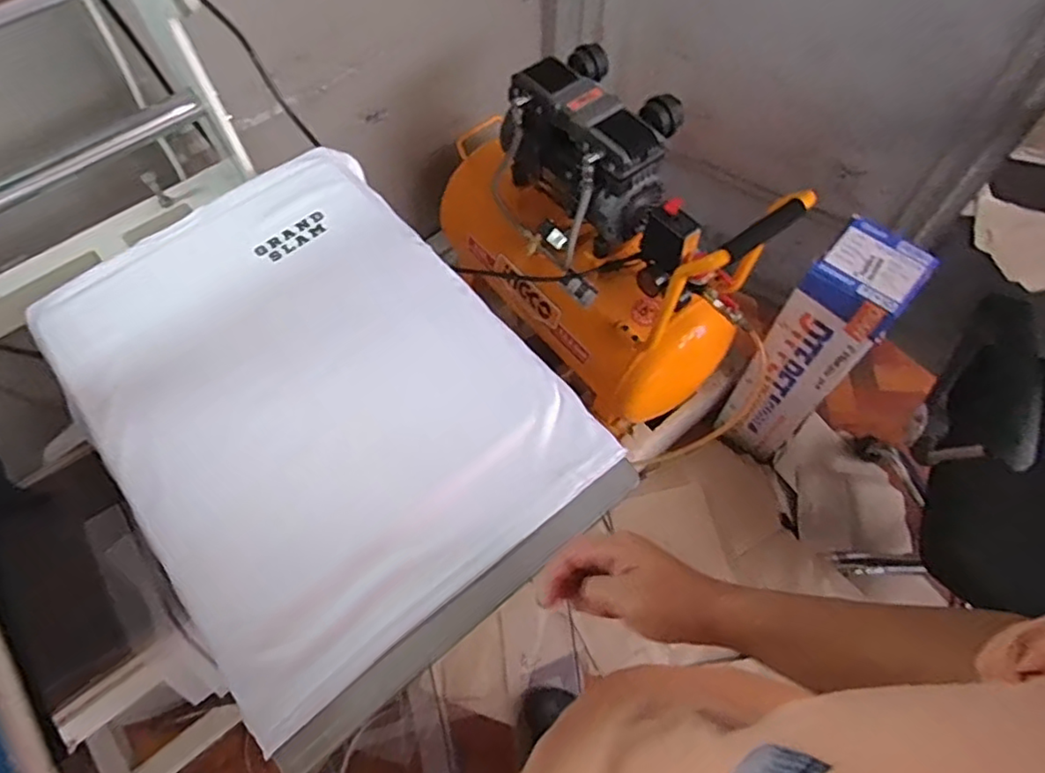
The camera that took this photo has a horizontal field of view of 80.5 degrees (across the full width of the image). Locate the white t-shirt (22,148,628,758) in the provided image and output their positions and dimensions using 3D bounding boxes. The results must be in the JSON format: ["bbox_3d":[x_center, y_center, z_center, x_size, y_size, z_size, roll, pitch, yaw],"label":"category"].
[{"bbox_3d":[-0.226,-0.004,0.660,0.399,0.048,0.545,-37,67,-16],"label":"white t-shirt"}]

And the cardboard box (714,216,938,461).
[{"bbox_3d":[0.577,-0.054,1.275,0.162,0.605,0.177,33,68,17],"label":"cardboard box"}]

